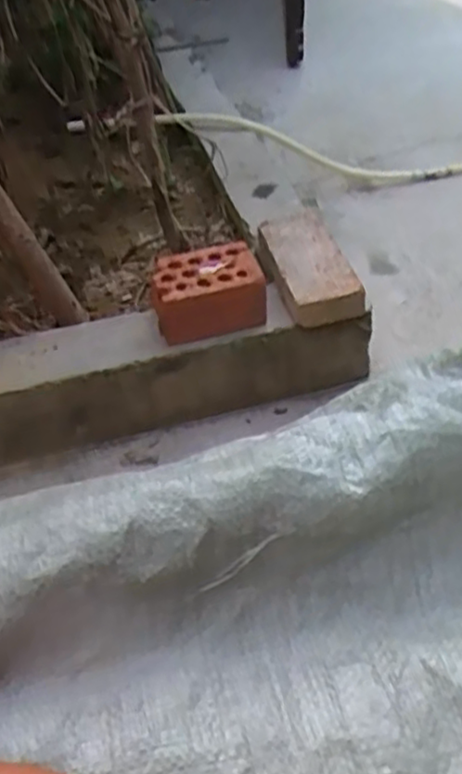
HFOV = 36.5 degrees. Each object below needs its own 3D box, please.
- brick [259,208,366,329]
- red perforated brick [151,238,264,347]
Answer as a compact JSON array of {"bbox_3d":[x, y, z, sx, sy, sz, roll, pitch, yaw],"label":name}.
[{"bbox_3d":[0.120,-0.189,1.109,0.120,0.065,0.231,-10,45,-4],"label":"brick"},{"bbox_3d":[-0.035,-0.143,1.047,0.163,0.085,0.113,-11,45,-4],"label":"red perforated brick"}]

